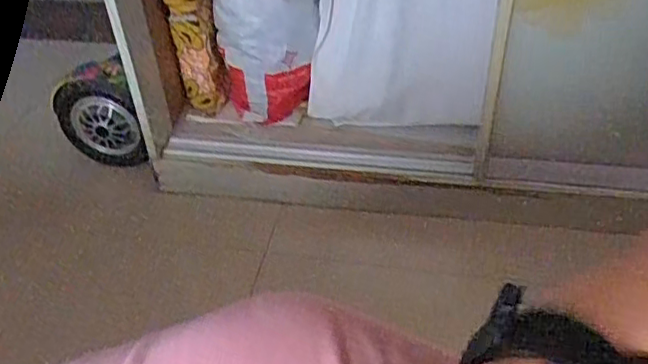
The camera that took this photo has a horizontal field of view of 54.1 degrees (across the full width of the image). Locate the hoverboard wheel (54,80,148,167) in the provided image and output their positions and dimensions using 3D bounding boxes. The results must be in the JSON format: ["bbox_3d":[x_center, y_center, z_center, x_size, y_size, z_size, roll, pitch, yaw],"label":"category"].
[{"bbox_3d":[-0.553,-0.137,1.588,0.256,0.231,0.058,12,44,17],"label":"hoverboard wheel"}]

